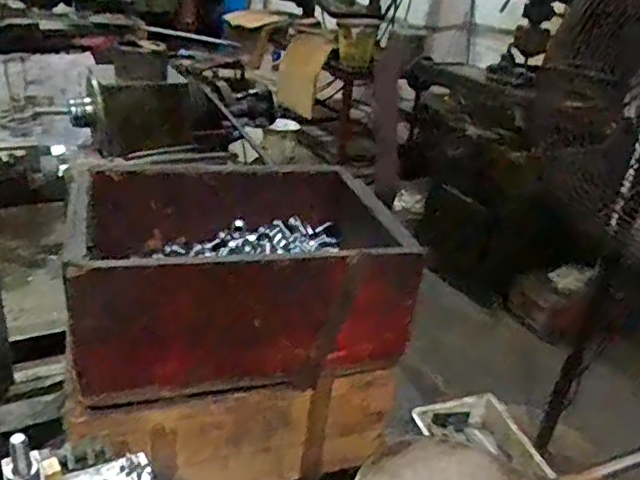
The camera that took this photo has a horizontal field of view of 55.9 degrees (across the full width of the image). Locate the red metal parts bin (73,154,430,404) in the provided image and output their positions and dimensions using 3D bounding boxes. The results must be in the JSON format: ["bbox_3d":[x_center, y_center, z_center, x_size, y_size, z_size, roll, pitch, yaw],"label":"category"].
[{"bbox_3d":[-0.083,0.039,0.699,0.343,0.149,0.241,-1,27,-14],"label":"red metal parts bin"}]

